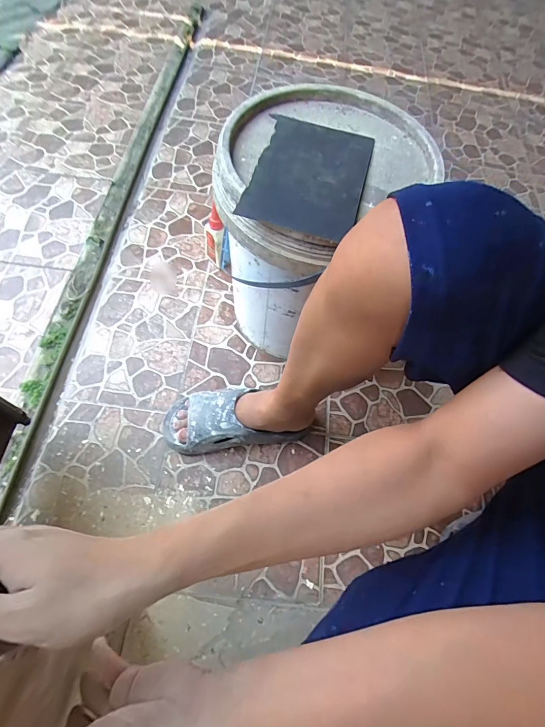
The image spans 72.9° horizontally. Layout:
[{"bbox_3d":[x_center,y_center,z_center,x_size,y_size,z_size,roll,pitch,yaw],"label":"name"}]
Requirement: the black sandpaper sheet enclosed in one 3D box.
[{"bbox_3d":[0.051,-0.250,0.477,0.137,0.011,0.226,14,59,2],"label":"black sandpaper sheet"}]

